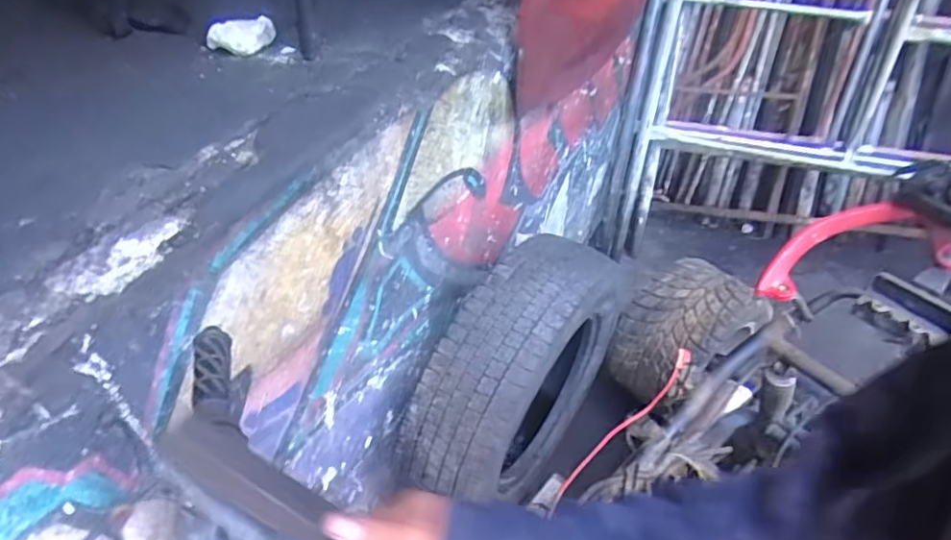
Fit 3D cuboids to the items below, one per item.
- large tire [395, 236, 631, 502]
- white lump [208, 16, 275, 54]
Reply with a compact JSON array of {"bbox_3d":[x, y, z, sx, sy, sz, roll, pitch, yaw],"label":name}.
[{"bbox_3d":[0.089,0.257,1.281,0.189,0.573,0.582,26,48,25],"label":"large tire"},{"bbox_3d":[-0.370,-0.372,0.950,0.108,0.036,0.052,-16,45,-18],"label":"white lump"}]

